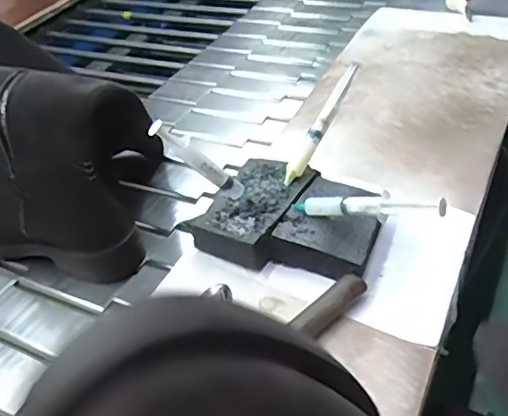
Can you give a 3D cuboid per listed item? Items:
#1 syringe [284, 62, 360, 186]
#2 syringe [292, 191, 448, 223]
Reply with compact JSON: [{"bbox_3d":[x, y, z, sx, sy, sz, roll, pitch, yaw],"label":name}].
[{"bbox_3d":[0.068,-0.086,0.577,0.018,0.012,0.139,28,86,29],"label":"syringe"},{"bbox_3d":[0.099,-0.003,0.497,0.143,0.015,0.023,0,36,40],"label":"syringe"}]

